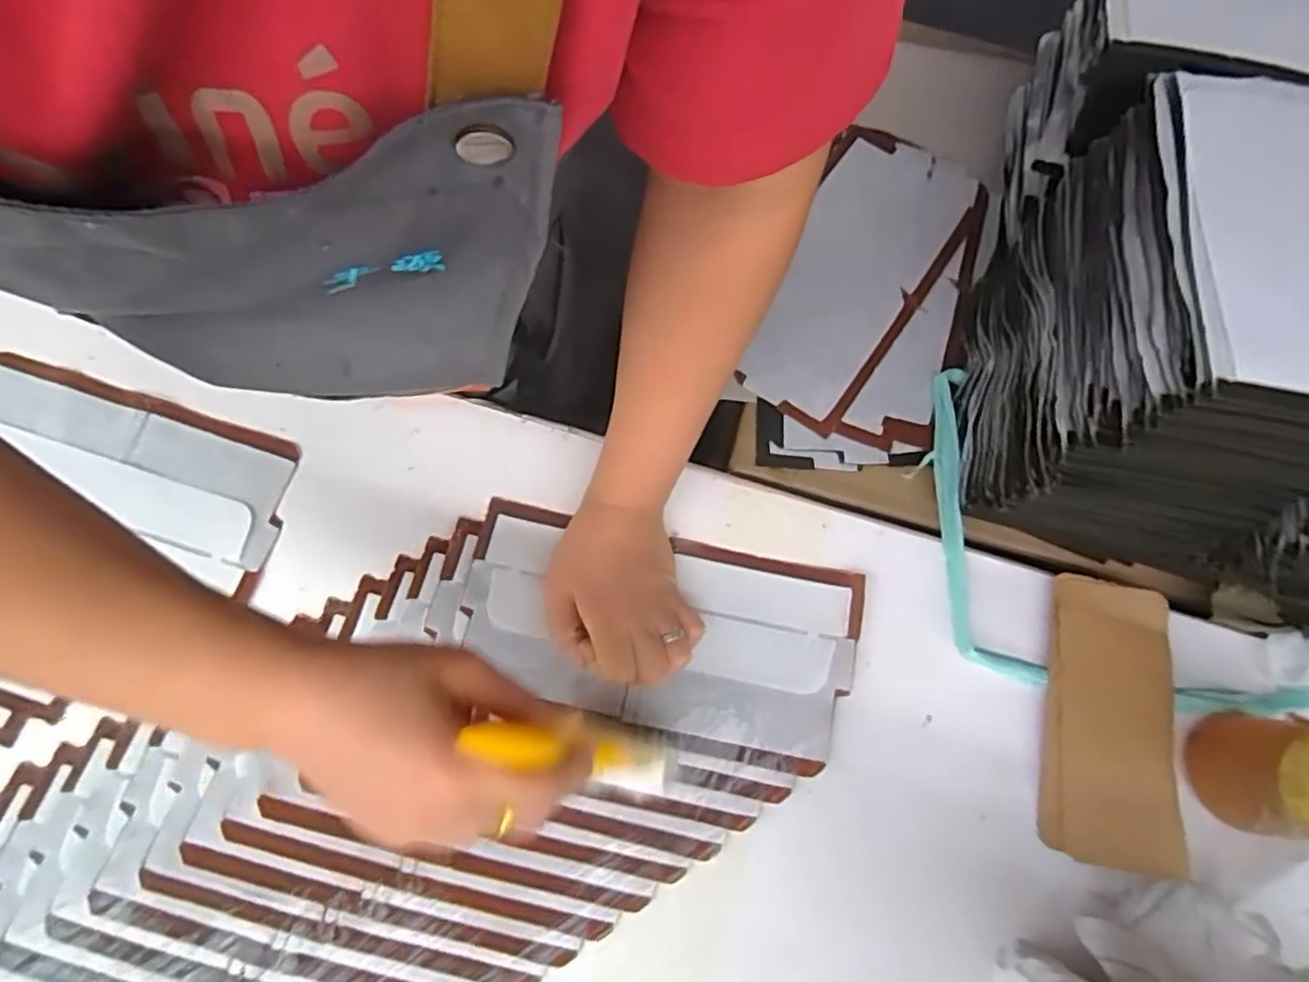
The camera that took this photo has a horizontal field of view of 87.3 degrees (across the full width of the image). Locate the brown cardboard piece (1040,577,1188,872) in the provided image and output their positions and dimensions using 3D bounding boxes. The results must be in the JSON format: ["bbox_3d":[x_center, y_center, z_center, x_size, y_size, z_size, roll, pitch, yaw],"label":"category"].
[{"bbox_3d":[0.275,0.136,0.413,0.074,0.010,0.162,12,74,2],"label":"brown cardboard piece"}]

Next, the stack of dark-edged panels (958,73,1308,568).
[{"bbox_3d":[0.291,-0.081,0.397,0.144,0.200,0.224,10,74,1],"label":"stack of dark-edged panels"}]

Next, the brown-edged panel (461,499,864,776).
[{"bbox_3d":[0.002,0.087,0.427,0.241,0.010,0.121,12,71,2],"label":"brown-edged panel"}]

